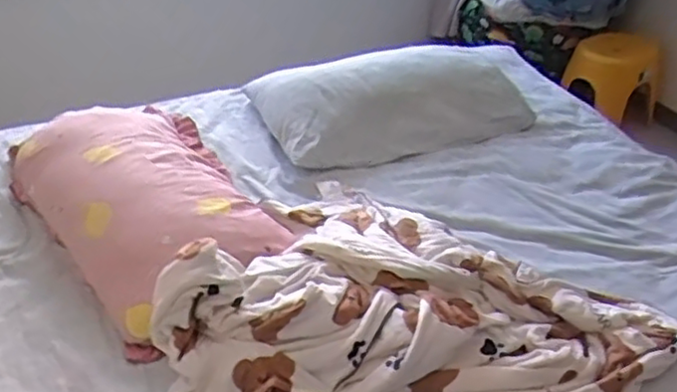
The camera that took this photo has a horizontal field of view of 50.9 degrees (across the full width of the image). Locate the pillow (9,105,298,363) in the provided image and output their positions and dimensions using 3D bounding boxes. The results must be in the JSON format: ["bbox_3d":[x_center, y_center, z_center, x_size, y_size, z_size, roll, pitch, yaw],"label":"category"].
[{"bbox_3d":[-0.374,-0.022,1.453,0.435,0.148,0.709,-24,42,-30],"label":"pillow"}]

